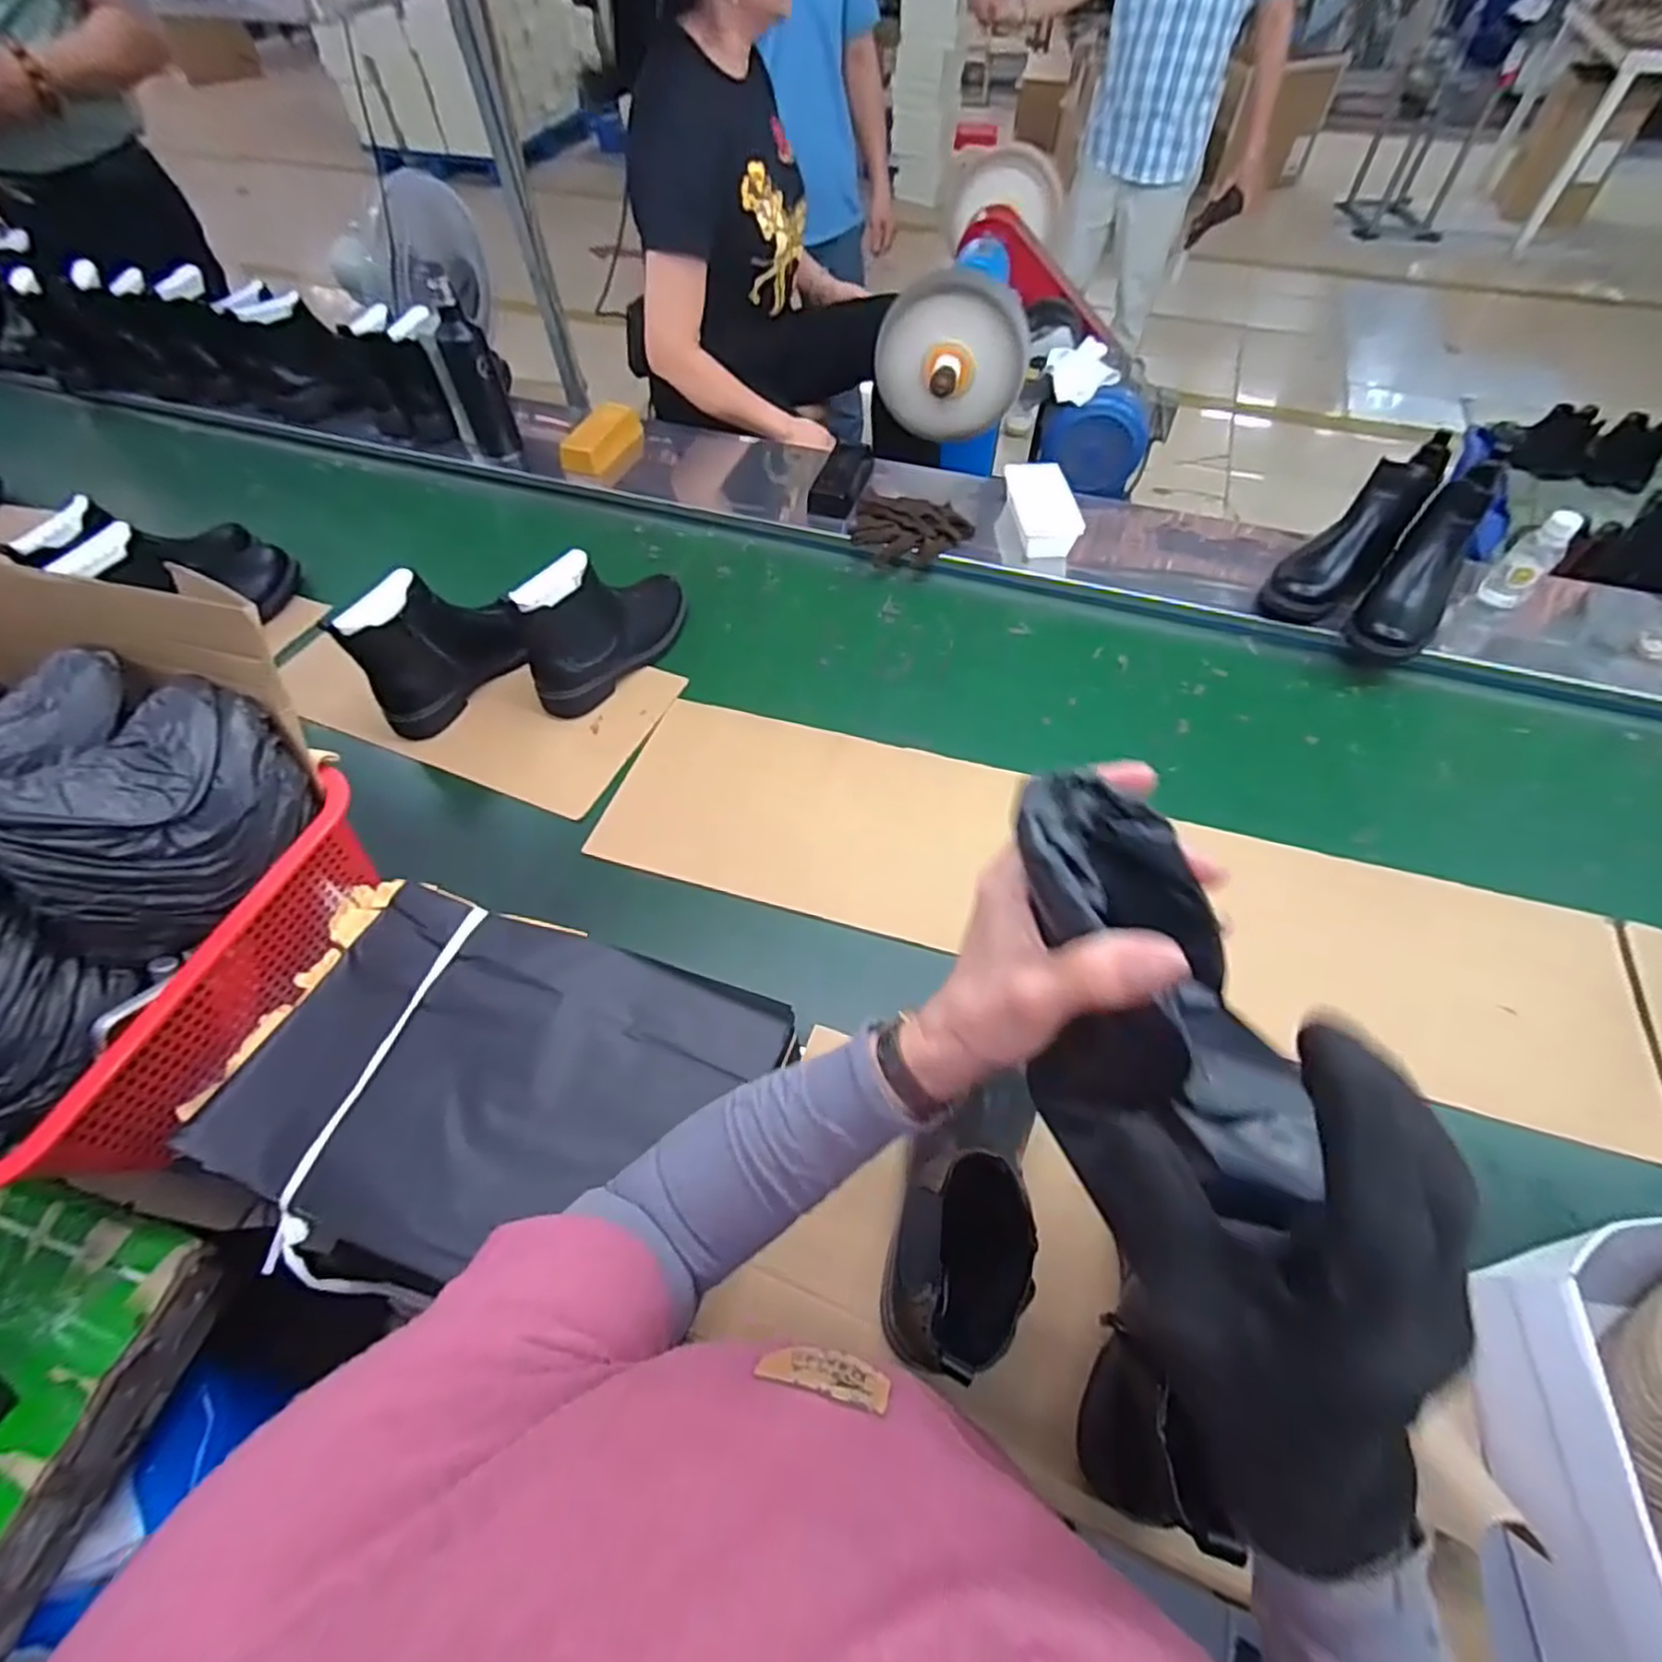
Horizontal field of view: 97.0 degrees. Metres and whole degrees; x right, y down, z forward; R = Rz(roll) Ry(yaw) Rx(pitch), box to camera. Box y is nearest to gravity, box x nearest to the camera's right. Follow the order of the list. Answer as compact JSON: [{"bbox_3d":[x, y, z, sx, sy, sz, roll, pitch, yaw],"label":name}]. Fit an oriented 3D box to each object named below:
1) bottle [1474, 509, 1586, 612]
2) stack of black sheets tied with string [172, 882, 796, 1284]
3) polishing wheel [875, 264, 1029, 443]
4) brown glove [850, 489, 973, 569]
[{"bbox_3d":[0.887,-0.346,0.932,0.049,0.120,0.044,37,64,23],"label":"bottle"},{"bbox_3d":[-0.248,0.195,0.559,0.366,0.044,0.247,16,57,12],"label":"stack of black sheets tied with string"},{"bbox_3d":[0.200,-0.792,1.269,0.256,0.237,0.070,14,57,11],"label":"polishing wheel"},{"bbox_3d":[0.114,-0.431,1.076,0.176,0.051,0.106,14,57,11],"label":"brown glove"}]

